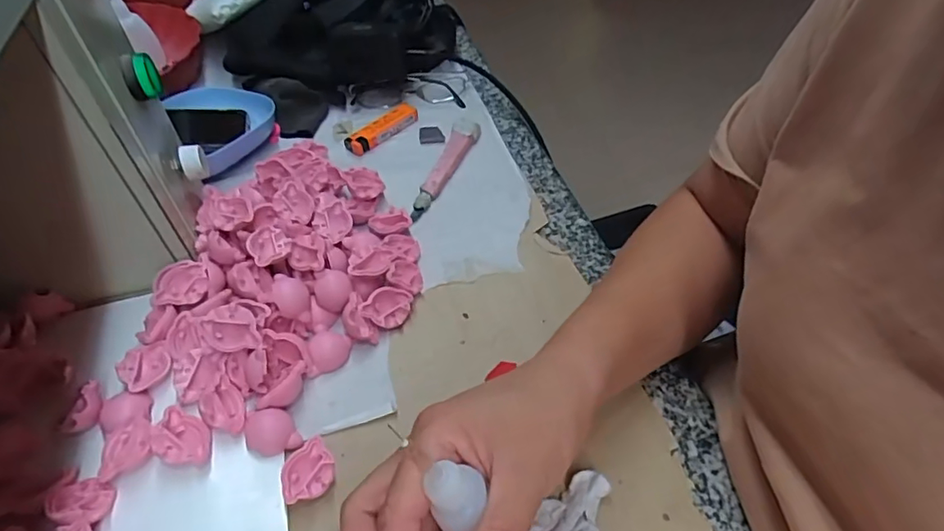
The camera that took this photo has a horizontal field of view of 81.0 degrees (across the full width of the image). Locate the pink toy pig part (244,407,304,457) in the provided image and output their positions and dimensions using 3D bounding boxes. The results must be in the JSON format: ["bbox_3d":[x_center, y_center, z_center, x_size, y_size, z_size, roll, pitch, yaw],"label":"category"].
[{"bbox_3d":[-0.121,0.100,0.334,0.030,0.011,0.025,-11,49,-12],"label":"pink toy pig part"}]

